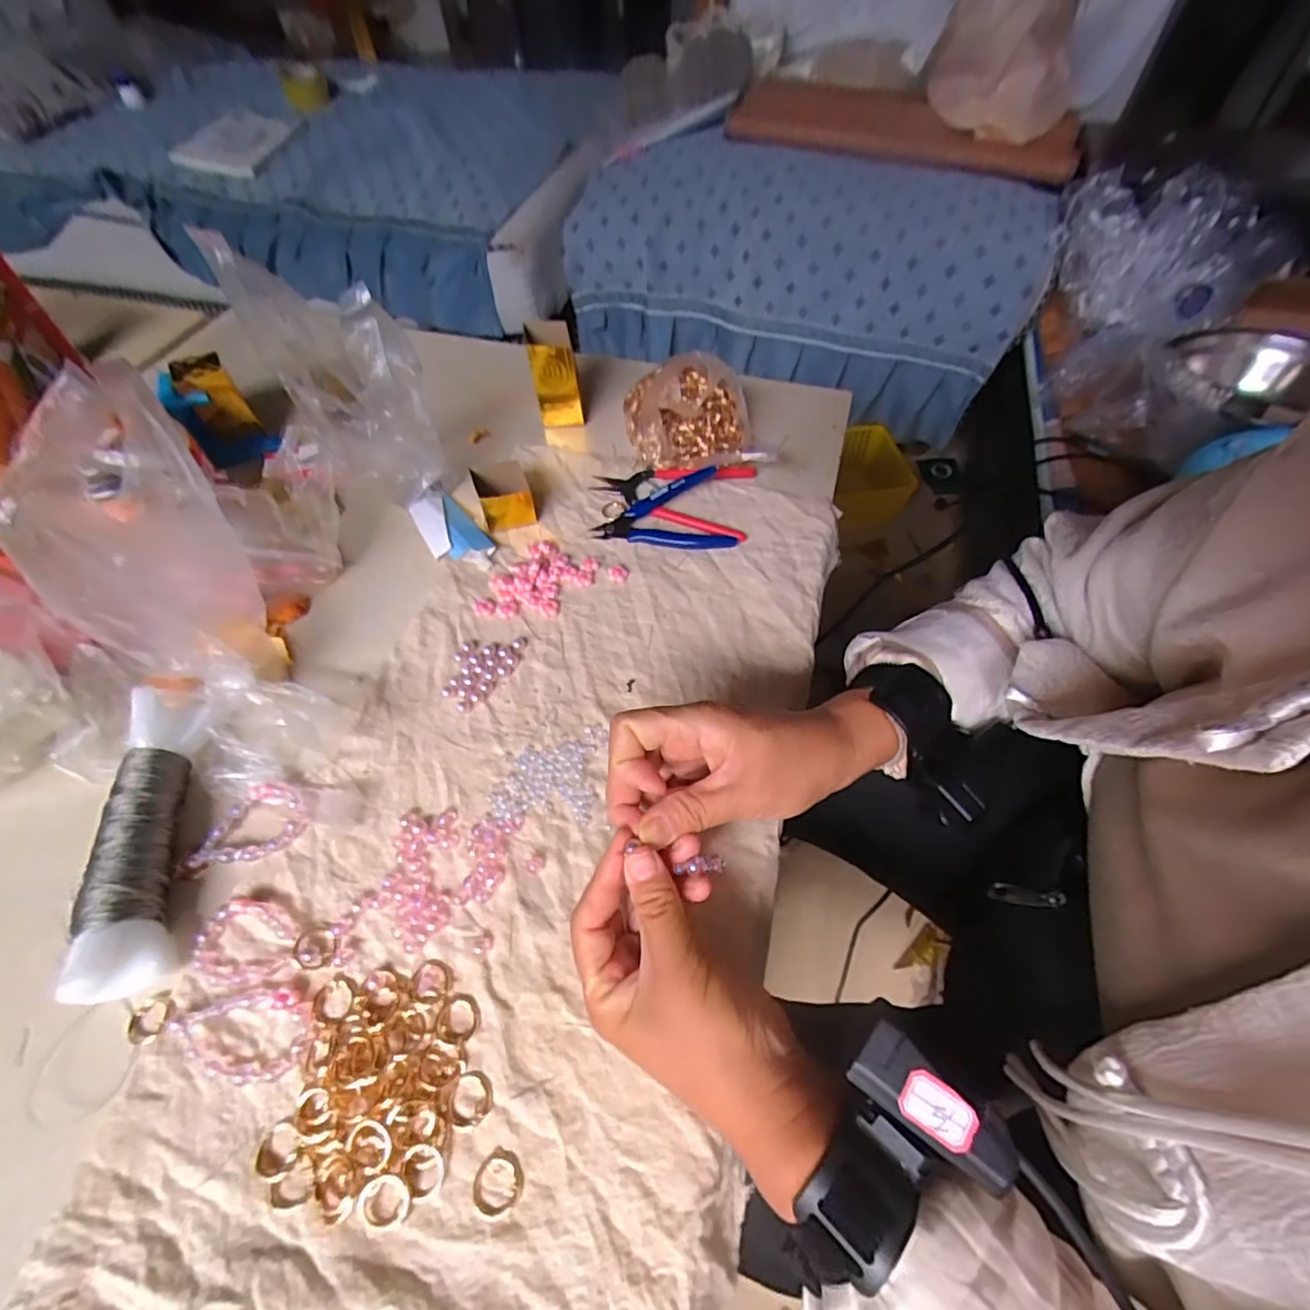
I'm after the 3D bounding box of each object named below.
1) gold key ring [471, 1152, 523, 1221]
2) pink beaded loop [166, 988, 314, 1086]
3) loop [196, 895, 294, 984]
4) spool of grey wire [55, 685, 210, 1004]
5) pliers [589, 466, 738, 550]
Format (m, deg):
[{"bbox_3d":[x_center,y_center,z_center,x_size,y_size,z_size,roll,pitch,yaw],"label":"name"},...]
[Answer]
[{"bbox_3d":[-0.074,0.251,0.272,0.023,0.004,0.024,-1,59,1],"label":"gold key ring"},{"bbox_3d":[-0.219,0.201,0.301,0.073,0.006,0.041,-7,59,-2],"label":"pink beaded loop"},{"bbox_3d":[-0.233,0.162,0.327,0.055,0.007,0.044,-2,59,1],"label":"loop"},{"bbox_3d":[-0.305,0.100,0.349,0.043,0.040,0.187,-9,59,-4],"label":"spool of grey wire"},{"bbox_3d":[0.005,-0.120,0.497,0.115,0.012,0.078,-9,74,2],"label":"pliers"}]

